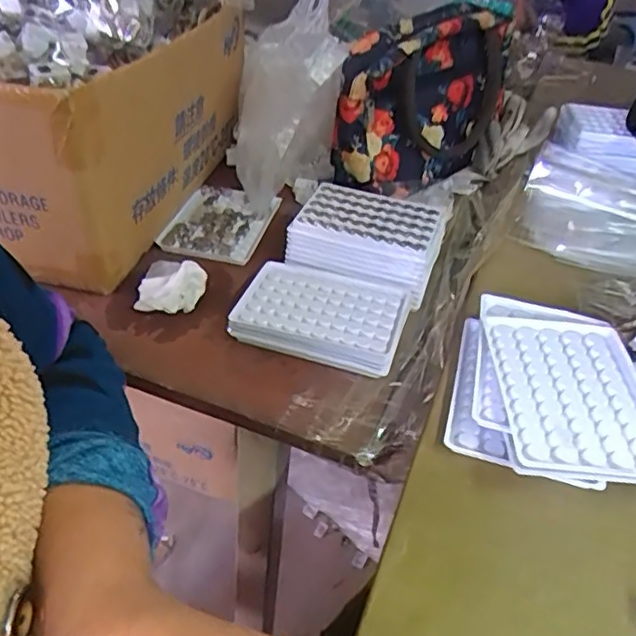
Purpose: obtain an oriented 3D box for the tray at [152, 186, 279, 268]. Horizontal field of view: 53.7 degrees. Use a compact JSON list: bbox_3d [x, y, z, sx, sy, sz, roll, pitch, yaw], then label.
[{"bbox_3d":[-0.098,-0.094,0.625,0.090,0.014,0.120,9,37,8],"label":"tray"}]

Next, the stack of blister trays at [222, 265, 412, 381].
[{"bbox_3d":[0.003,0.000,0.513,0.130,0.029,0.089,13,37,13],"label":"stack of blister trays"}]

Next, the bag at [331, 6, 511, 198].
[{"bbox_3d":[0.112,-0.231,0.651,0.118,0.142,0.231,23,42,20],"label":"bag"}]

